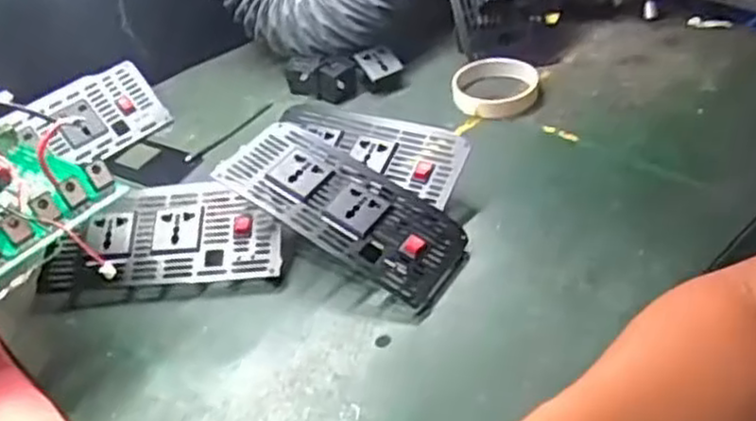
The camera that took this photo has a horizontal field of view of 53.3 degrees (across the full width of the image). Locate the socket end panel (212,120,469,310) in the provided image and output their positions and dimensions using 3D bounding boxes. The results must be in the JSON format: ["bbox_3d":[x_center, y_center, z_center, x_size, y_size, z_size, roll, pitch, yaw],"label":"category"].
[{"bbox_3d":[-0.025,-0.005,0.600,0.205,0.026,0.095,31,50,14],"label":"socket end panel"}]

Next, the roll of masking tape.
[{"bbox_3d":[0.117,-0.125,0.754,0.082,0.019,0.089,-1,39,8],"label":"roll of masking tape"}]

